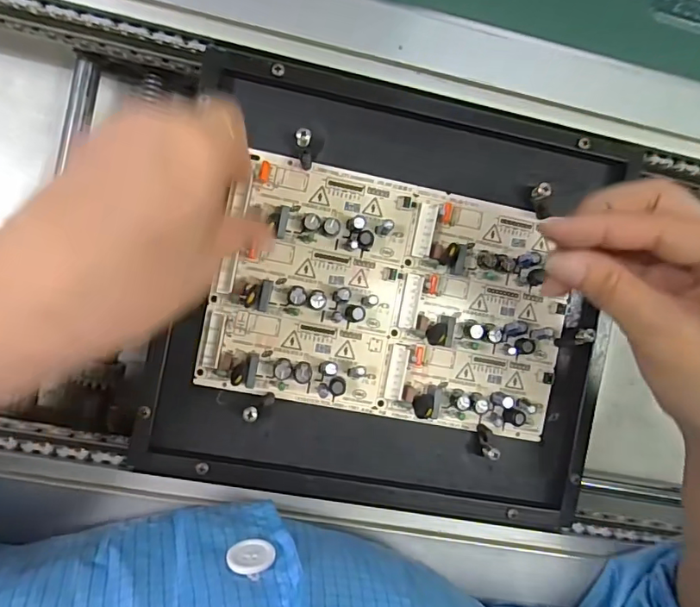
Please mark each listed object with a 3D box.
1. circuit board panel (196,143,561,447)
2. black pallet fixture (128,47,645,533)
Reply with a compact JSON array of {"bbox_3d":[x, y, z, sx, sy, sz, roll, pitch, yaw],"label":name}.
[{"bbox_3d":[0.028,-0.002,0.299,0.202,0.019,0.133,10,93,-8],"label":"circuit board panel"},{"bbox_3d":[0.028,-0.002,0.301,0.248,0.027,0.233,12,93,-8],"label":"black pallet fixture"}]

